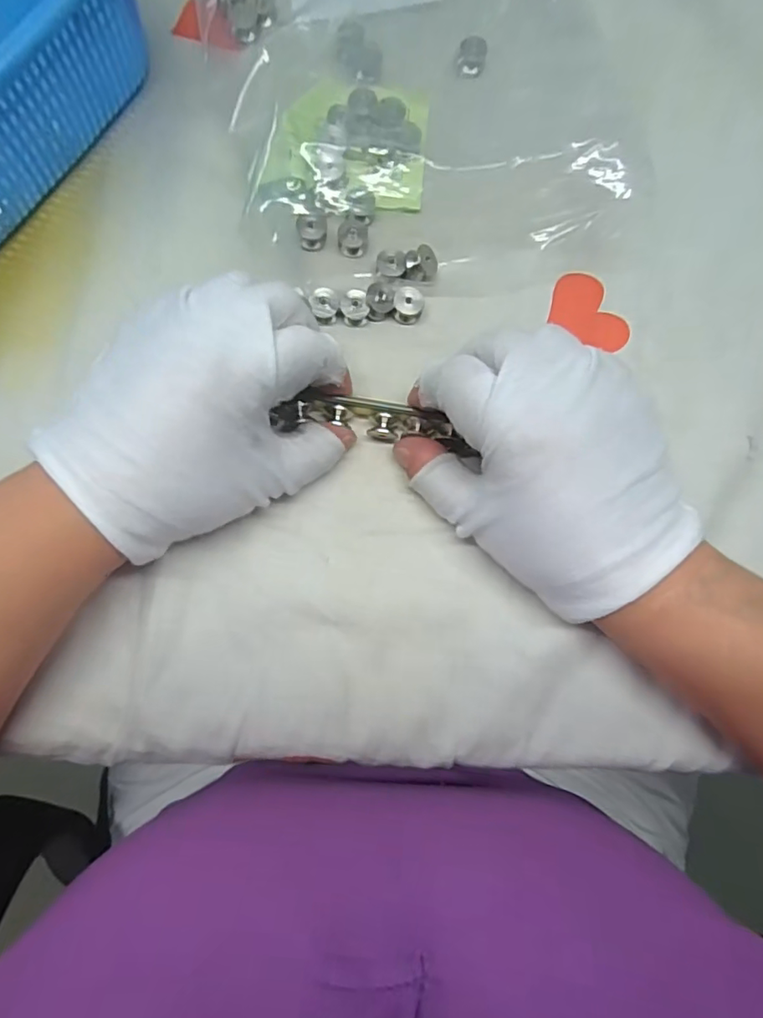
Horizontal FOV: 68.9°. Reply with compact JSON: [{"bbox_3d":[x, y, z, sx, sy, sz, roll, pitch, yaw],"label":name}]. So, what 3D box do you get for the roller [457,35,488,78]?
[{"bbox_3d":[0.047,-0.236,0.290,0.014,0.012,0.013,11,81,-2],"label":"roller"}]

